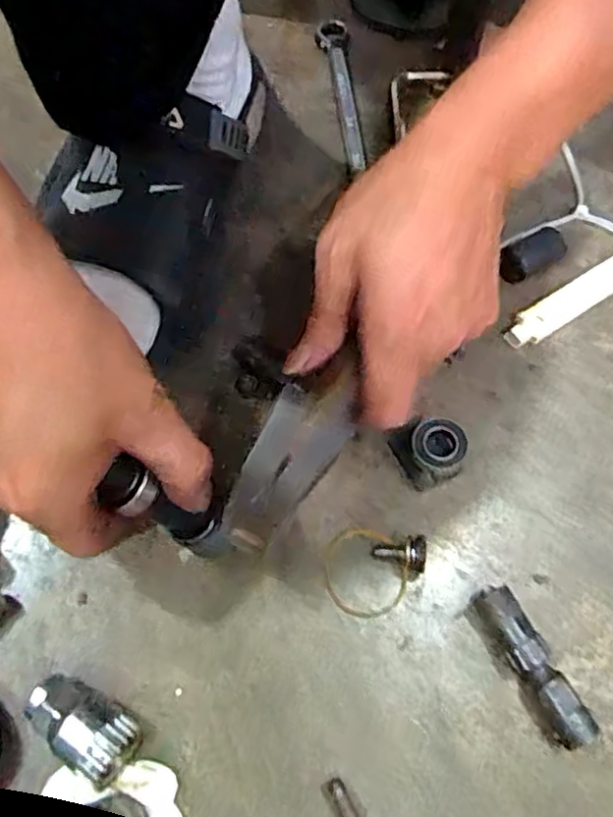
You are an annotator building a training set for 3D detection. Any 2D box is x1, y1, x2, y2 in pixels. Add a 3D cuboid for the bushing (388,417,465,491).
[{"bbox_3d":[0.068,0.026,0.359,0.034,0.034,0.034,1,68,-2],"label":"bushing"}]

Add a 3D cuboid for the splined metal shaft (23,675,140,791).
[{"bbox_3d":[-0.103,0.146,0.299,0.052,0.031,0.028,36,71,11],"label":"splined metal shaft"}]

